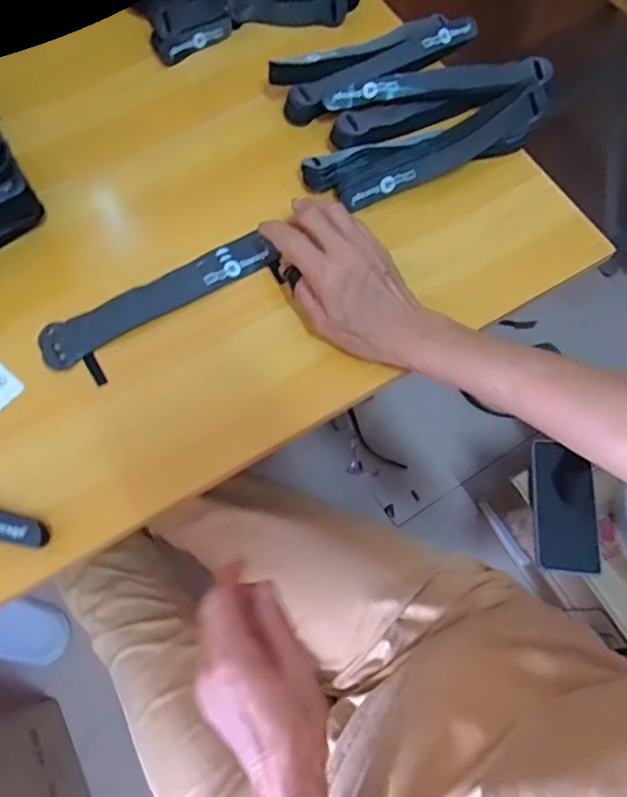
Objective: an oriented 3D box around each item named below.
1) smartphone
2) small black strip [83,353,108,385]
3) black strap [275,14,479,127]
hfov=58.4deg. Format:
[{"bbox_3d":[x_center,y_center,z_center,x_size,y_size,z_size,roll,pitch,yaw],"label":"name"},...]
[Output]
[{"bbox_3d":[0.309,0.132,0.686,0.071,0.008,0.154,2,78,4],"label":"smartphone"},{"bbox_3d":[-0.164,-0.022,0.421,0.009,0.004,0.028,-29,73,-10],"label":"small black strip"},{"bbox_3d":[0.058,-0.315,0.513,0.196,0.030,0.051,-31,73,-11],"label":"black strap"}]

